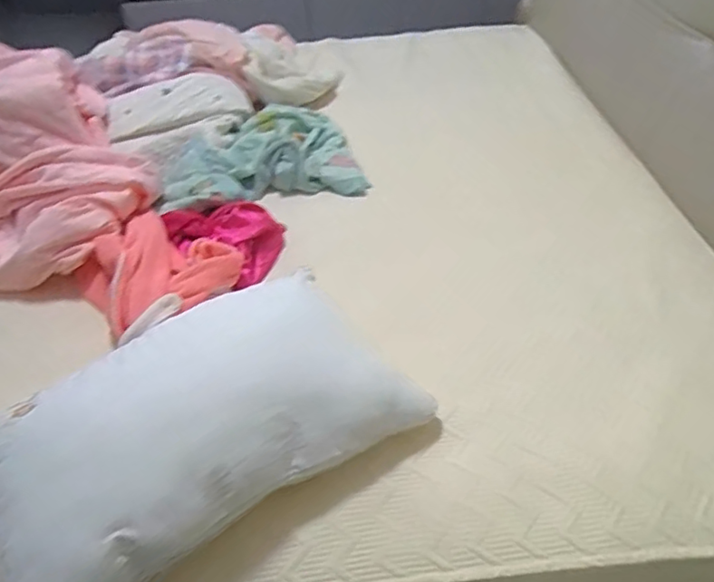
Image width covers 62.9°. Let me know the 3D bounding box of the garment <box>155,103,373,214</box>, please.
[{"bbox_3d":[-0.262,-0.351,1.498,0.490,0.106,0.386,-15,48,-11],"label":"garment"}]

